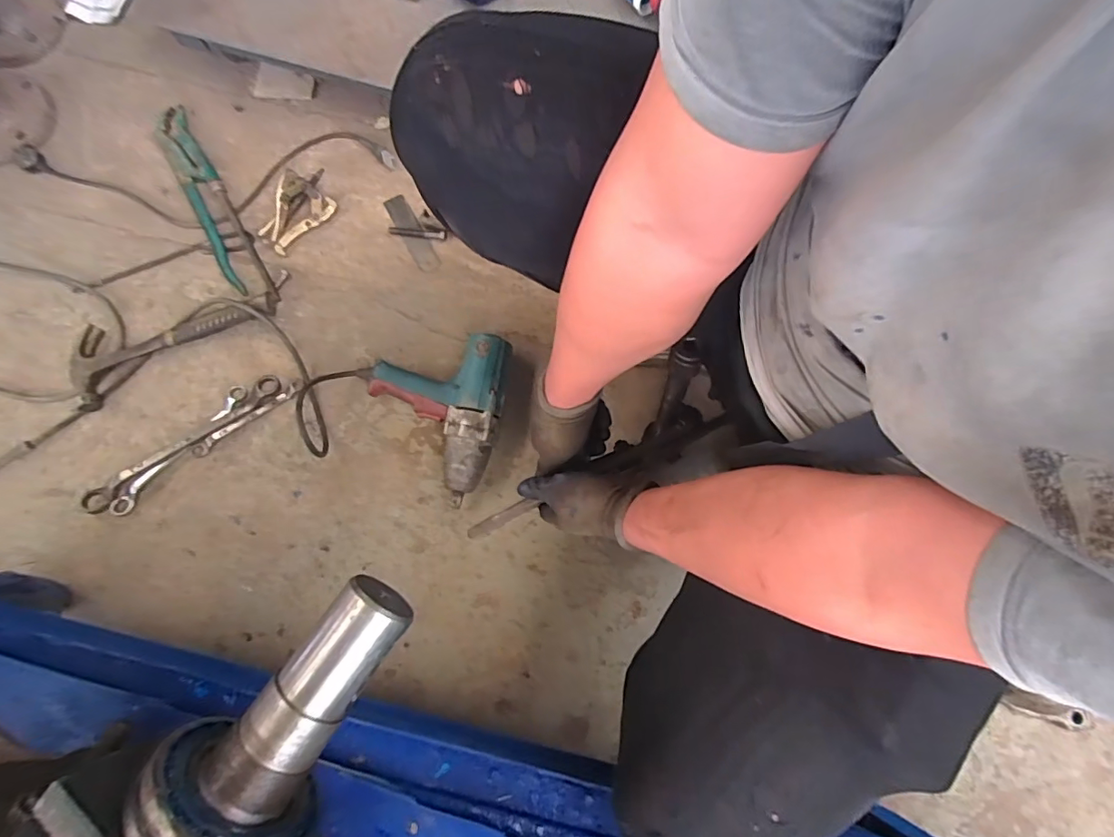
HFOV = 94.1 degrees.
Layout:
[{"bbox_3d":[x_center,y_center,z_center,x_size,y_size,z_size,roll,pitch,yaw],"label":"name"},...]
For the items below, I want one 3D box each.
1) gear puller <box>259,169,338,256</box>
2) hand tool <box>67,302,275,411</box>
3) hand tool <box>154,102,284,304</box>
[{"bbox_3d":[-0.427,-0.343,0.845,0.144,0.058,0.069,-44,82,-7],"label":"gear puller"},{"bbox_3d":[-0.614,-0.142,0.813,0.319,0.041,0.127,-28,81,-5],"label":"hand tool"},{"bbox_3d":[-0.580,-0.352,0.872,0.062,0.021,0.410,-30,81,-5],"label":"hand tool"}]

